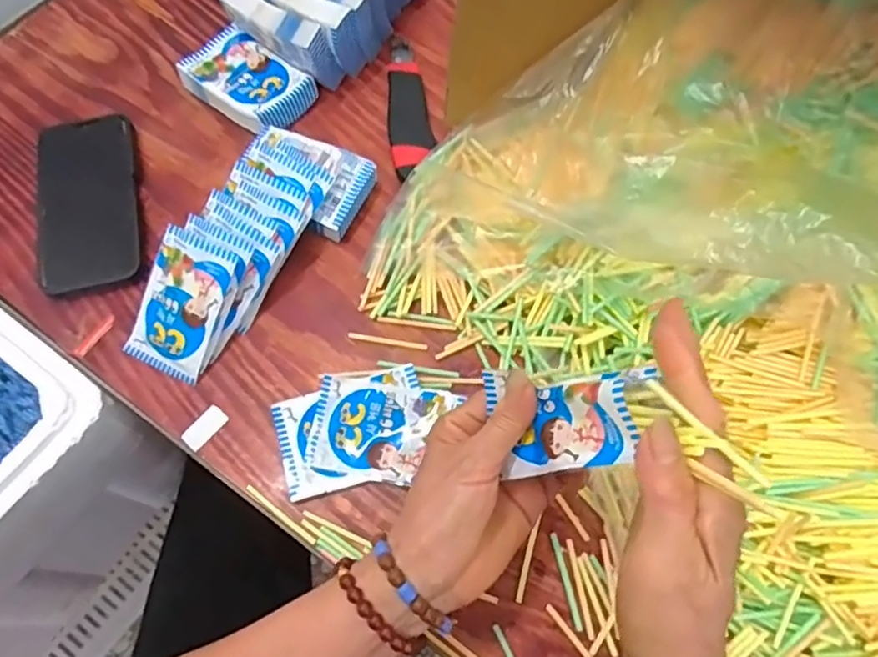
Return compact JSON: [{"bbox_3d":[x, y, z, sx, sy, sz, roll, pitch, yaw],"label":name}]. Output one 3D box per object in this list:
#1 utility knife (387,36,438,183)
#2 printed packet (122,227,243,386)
[{"bbox_3d":[-0.027,-0.201,0.567,0.038,0.020,0.158,-5,66,-2],"label":"utility knife"},{"bbox_3d":[-0.193,-0.017,0.471,0.062,0.014,0.103,24,97,12],"label":"printed packet"}]

